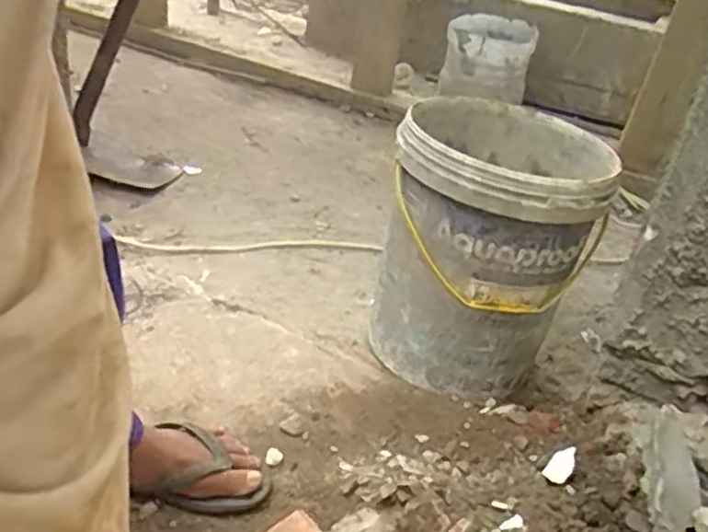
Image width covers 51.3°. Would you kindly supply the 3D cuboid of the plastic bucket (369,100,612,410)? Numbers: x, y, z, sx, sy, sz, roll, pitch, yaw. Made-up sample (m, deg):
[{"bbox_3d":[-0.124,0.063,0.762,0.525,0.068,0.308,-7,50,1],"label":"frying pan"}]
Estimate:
[{"bbox_3d":[0.200,-0.037,1.116,0.278,0.356,0.324,14,33,10],"label":"plastic bucket"}]

